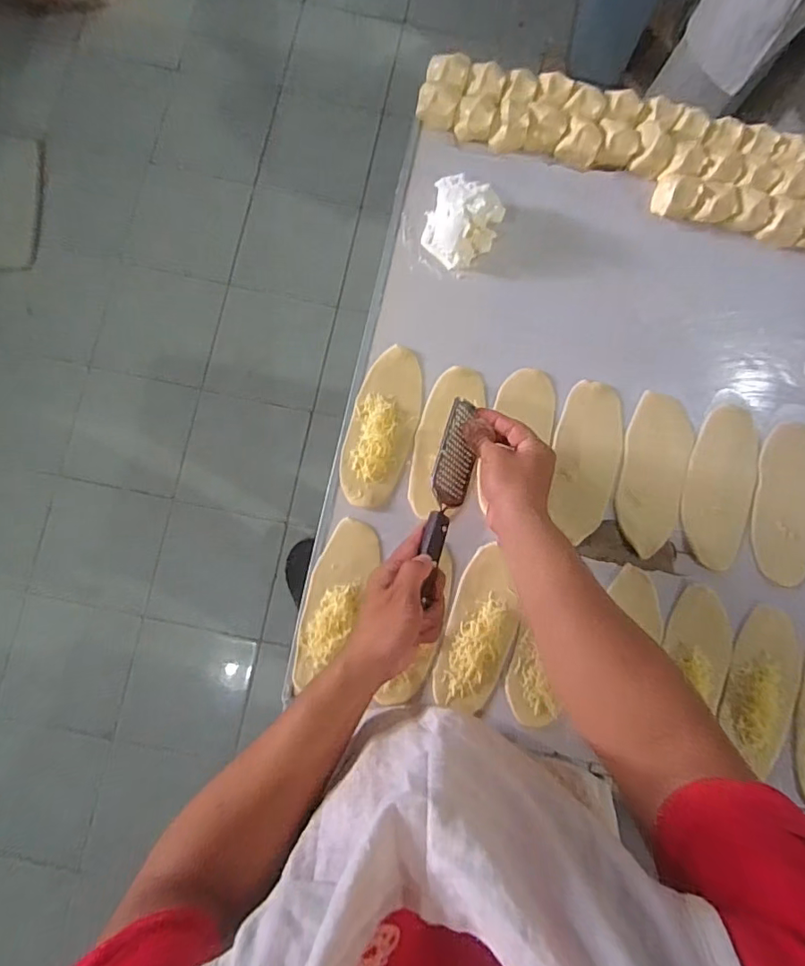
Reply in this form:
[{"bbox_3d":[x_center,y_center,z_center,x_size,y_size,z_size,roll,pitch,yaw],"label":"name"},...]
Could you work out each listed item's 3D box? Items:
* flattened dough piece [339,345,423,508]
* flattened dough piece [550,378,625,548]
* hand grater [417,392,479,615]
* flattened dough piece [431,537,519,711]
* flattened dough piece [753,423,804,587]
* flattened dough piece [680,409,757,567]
[{"bbox_3d":[-0.022,-0.064,0.600,0.074,0.011,0.181,15,84,0],"label":"flattened dough piece"},{"bbox_3d":[0.209,-0.025,0.598,0.072,0.011,0.176,11,84,-1],"label":"flattened dough piece"},{"bbox_3d":[0.046,0.013,0.526,0.039,0.031,0.203,14,72,-2],"label":"hand grater"},{"bbox_3d":[0.084,0.159,0.570,0.069,0.019,0.169,18,84,0],"label":"flattened dough piece"},{"bbox_3d":[0.438,0.022,0.593,0.077,0.011,0.177,9,84,-1],"label":"flattened dough piece"},{"bbox_3d":[0.359,0.003,0.597,0.075,0.010,0.180,14,84,-1],"label":"flattened dough piece"}]

